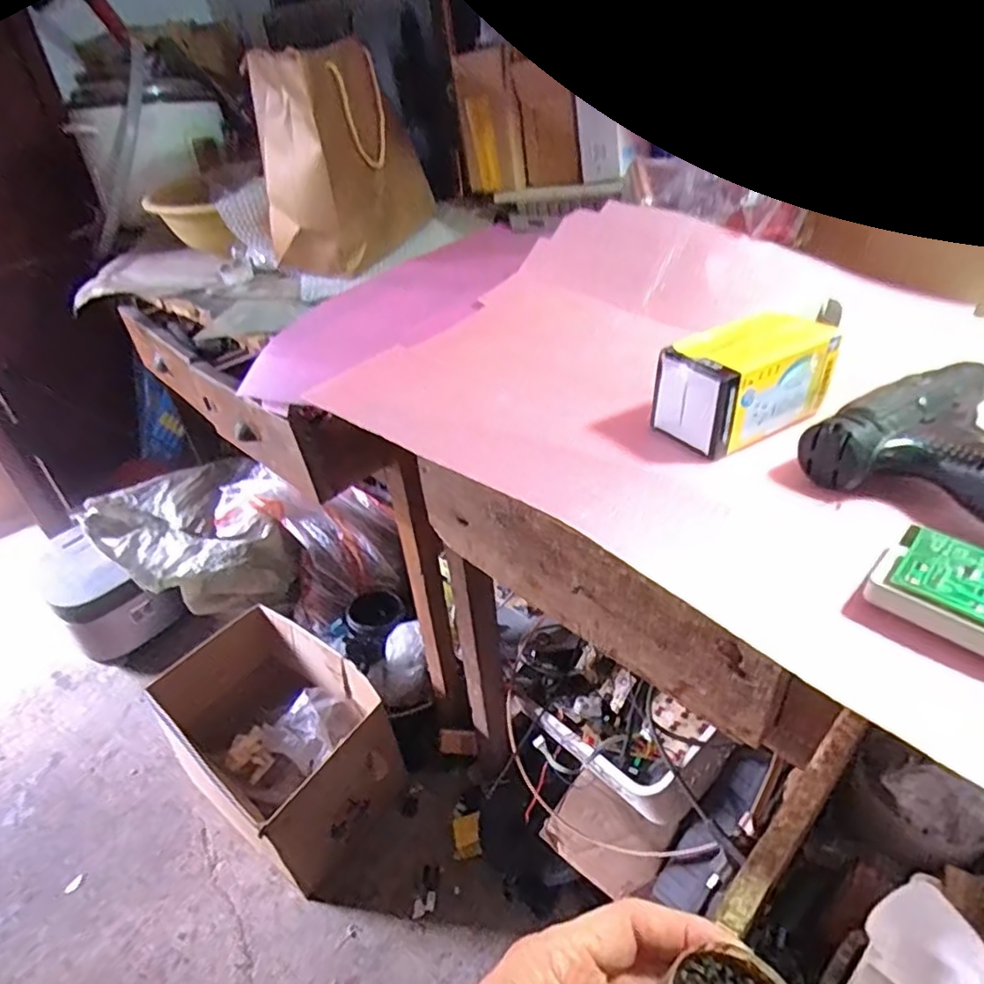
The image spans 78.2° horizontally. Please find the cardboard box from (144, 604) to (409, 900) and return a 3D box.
[{"bbox_3d":[-0.368,0.423,1.078,0.407,0.253,0.277,24,46,31],"label":"cardboard box"}]

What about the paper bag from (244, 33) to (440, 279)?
[{"bbox_3d":[-0.220,-0.494,0.893,0.145,0.240,0.263,16,42,24],"label":"paper bag"}]

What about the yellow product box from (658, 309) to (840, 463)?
[{"bbox_3d":[0.188,-0.083,0.453,0.121,0.072,0.066,-22,41,-21],"label":"yellow product box"}]

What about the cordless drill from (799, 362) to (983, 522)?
[{"bbox_3d":[0.318,-0.038,0.393,0.175,0.052,0.154,-31,45,-30],"label":"cordless drill"}]

